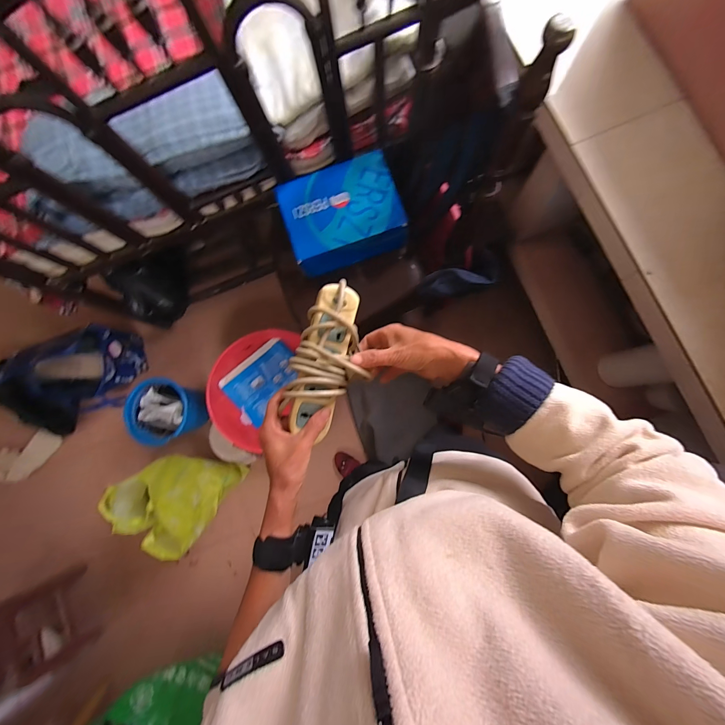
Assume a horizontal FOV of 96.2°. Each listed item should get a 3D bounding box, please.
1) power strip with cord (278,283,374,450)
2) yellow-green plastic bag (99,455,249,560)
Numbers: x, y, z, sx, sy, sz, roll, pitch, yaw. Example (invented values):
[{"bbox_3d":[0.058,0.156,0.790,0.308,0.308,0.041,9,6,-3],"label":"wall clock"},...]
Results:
[{"bbox_3d":[-0.040,-0.005,0.422,0.092,0.044,0.191,15,85,6],"label":"power strip with cord"},{"bbox_3d":[-0.647,0.471,1.150,0.277,0.408,0.221,16,85,6],"label":"yellow-green plastic bag"}]

